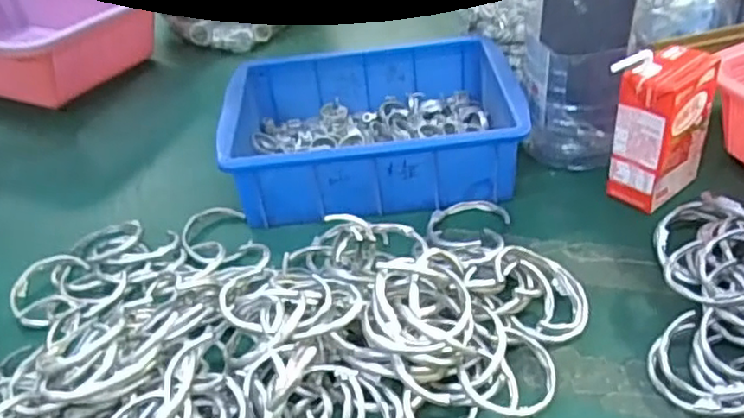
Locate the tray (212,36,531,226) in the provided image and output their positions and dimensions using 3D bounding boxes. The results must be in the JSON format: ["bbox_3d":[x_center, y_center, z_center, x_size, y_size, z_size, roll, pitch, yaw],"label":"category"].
[{"bbox_3d":[-0.001,-0.075,0.583,0.243,0.066,0.173,-5,39,1],"label":"tray"}]

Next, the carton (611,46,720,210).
[{"bbox_3d":[0.218,-0.060,0.501,0.073,0.115,0.044,-29,44,-26],"label":"carton"}]

